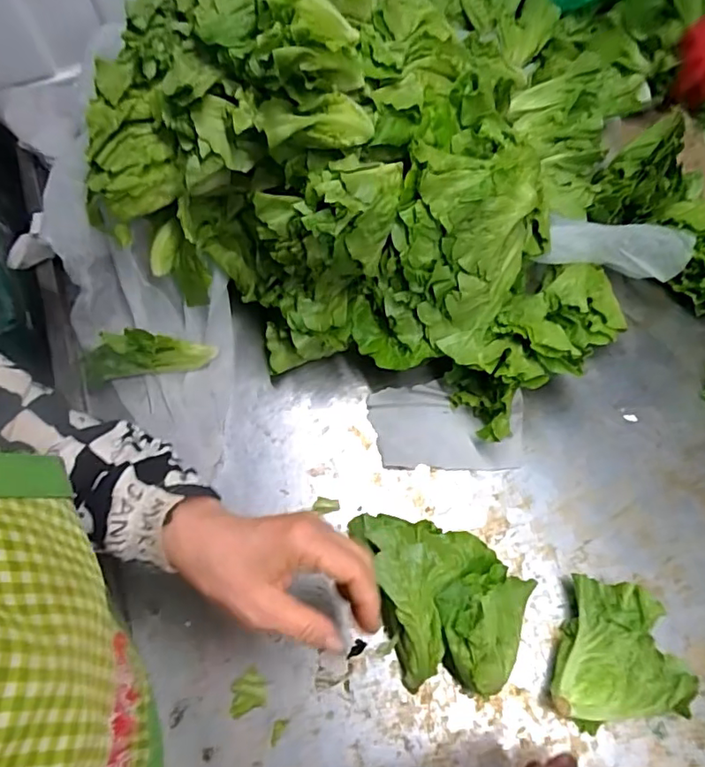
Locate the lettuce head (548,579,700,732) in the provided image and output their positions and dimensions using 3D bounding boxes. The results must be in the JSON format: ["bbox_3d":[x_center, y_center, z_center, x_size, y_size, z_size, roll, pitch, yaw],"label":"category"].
[{"bbox_3d":[0.211,0.217,0.436,0.091,0.048,0.106,20,66,10],"label":"lettuce head"}]

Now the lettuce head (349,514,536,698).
[{"bbox_3d":[0.063,0.175,0.453,0.151,0.059,0.117,20,66,10],"label":"lettuce head"}]

